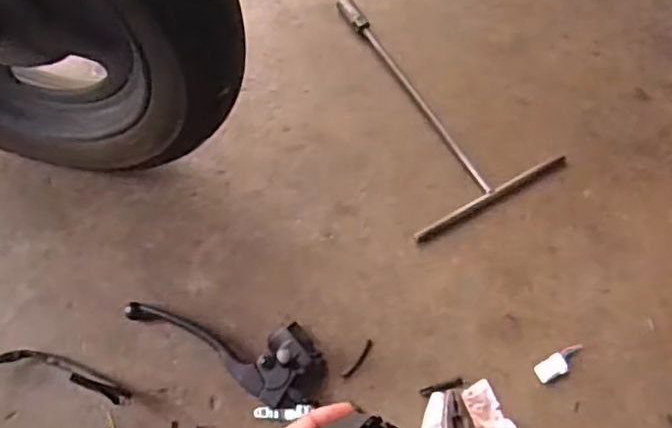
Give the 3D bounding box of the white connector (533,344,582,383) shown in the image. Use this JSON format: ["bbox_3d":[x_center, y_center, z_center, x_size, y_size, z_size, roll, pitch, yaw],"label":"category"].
[{"bbox_3d":[0.213,0.141,0.616,0.055,0.009,0.019,-25,68,-15],"label":"white connector"}]

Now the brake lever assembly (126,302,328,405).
[{"bbox_3d":[-0.092,0.103,0.585,0.186,0.054,0.073,30,66,10],"label":"brake lever assembly"}]

